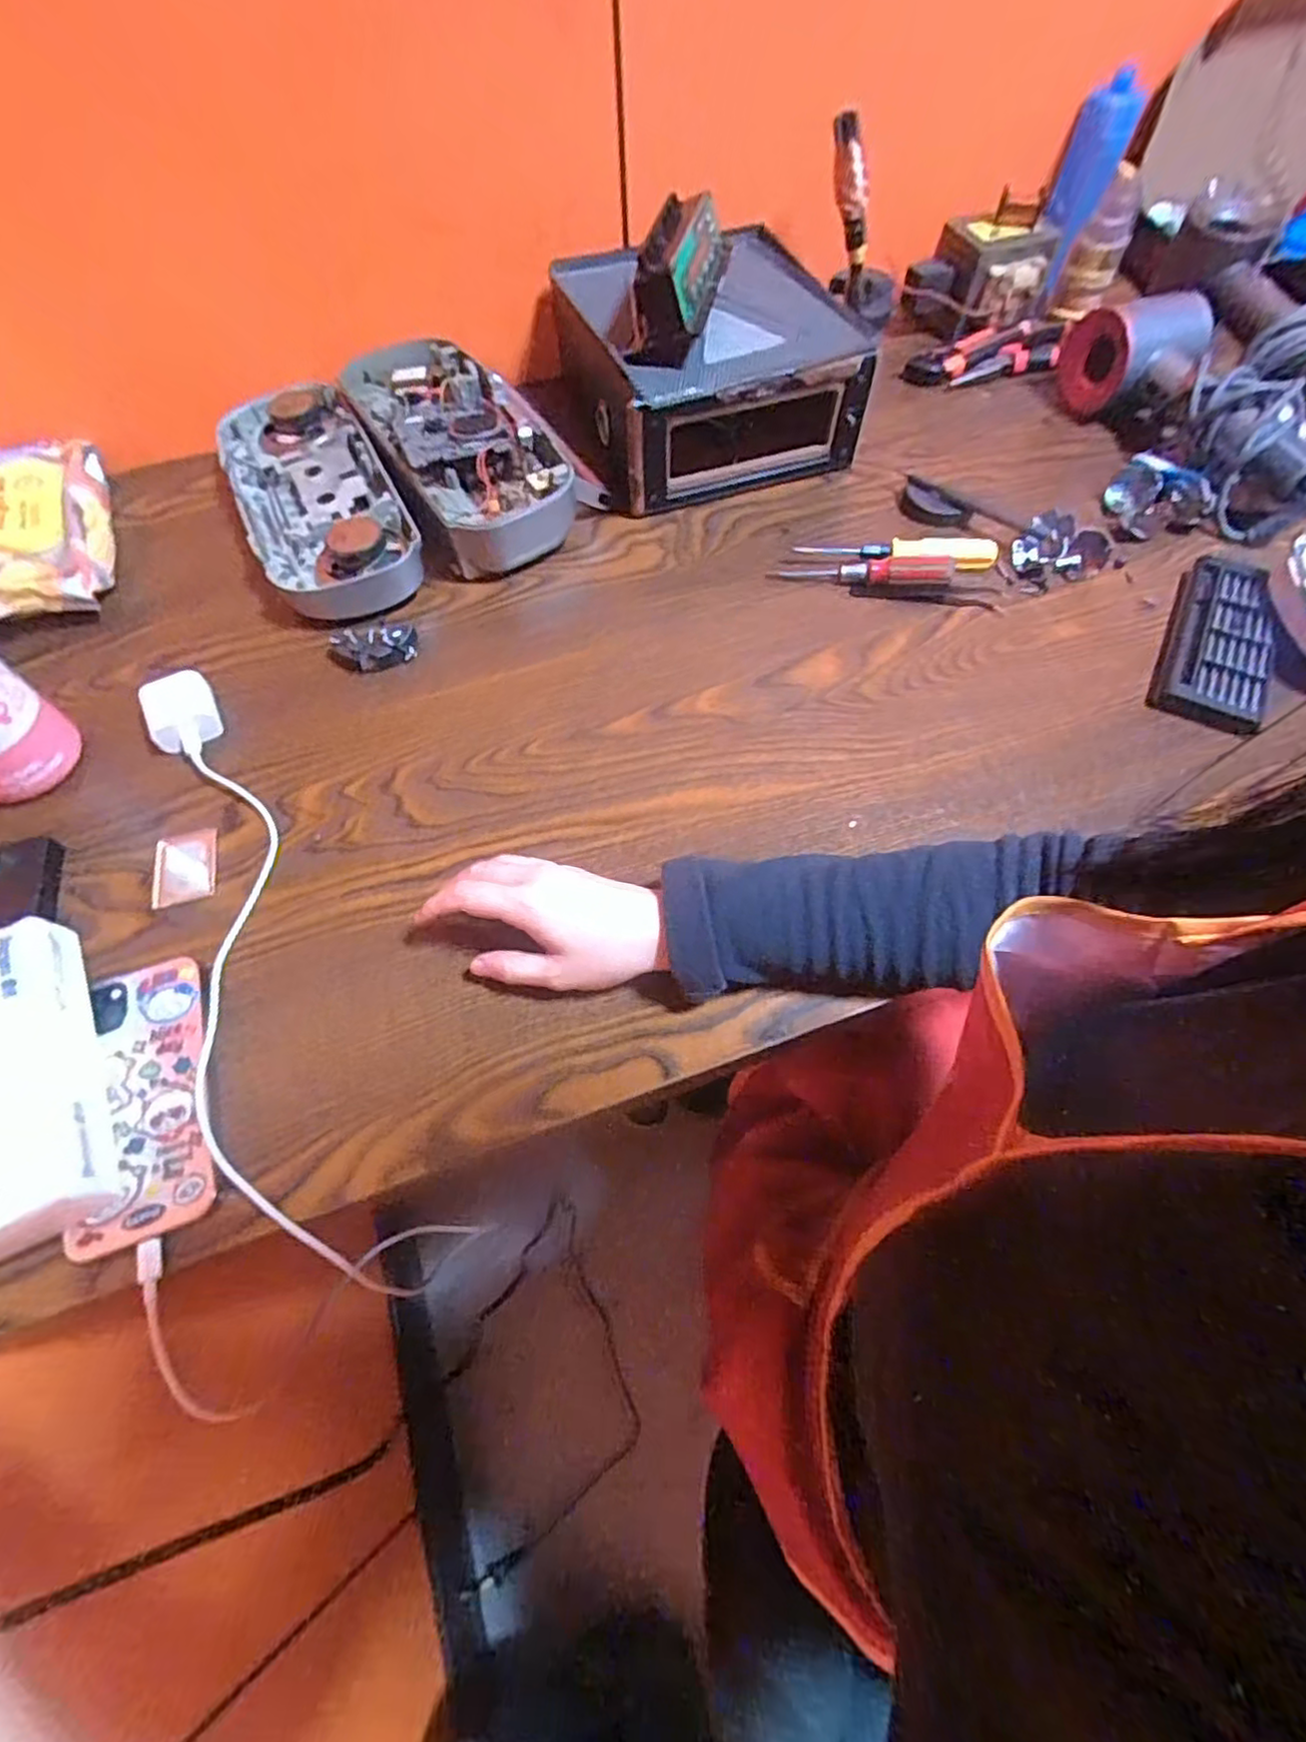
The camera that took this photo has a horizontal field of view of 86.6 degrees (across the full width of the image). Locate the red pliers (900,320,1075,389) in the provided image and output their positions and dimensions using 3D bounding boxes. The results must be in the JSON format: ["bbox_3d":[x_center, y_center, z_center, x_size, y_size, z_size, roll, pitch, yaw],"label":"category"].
[{"bbox_3d":[0.323,-0.493,0.667,0.152,0.024,0.064,-22,63,-10],"label":"red pliers"}]

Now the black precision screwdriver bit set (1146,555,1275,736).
[{"bbox_3d":[0.407,-0.168,0.501,0.062,0.023,0.160,23,65,14],"label":"black precision screwdriver bit set"}]

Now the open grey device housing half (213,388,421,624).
[{"bbox_3d":[-0.284,-0.314,0.583,0.122,0.045,0.272,-26,64,-12],"label":"open grey device housing half"}]

